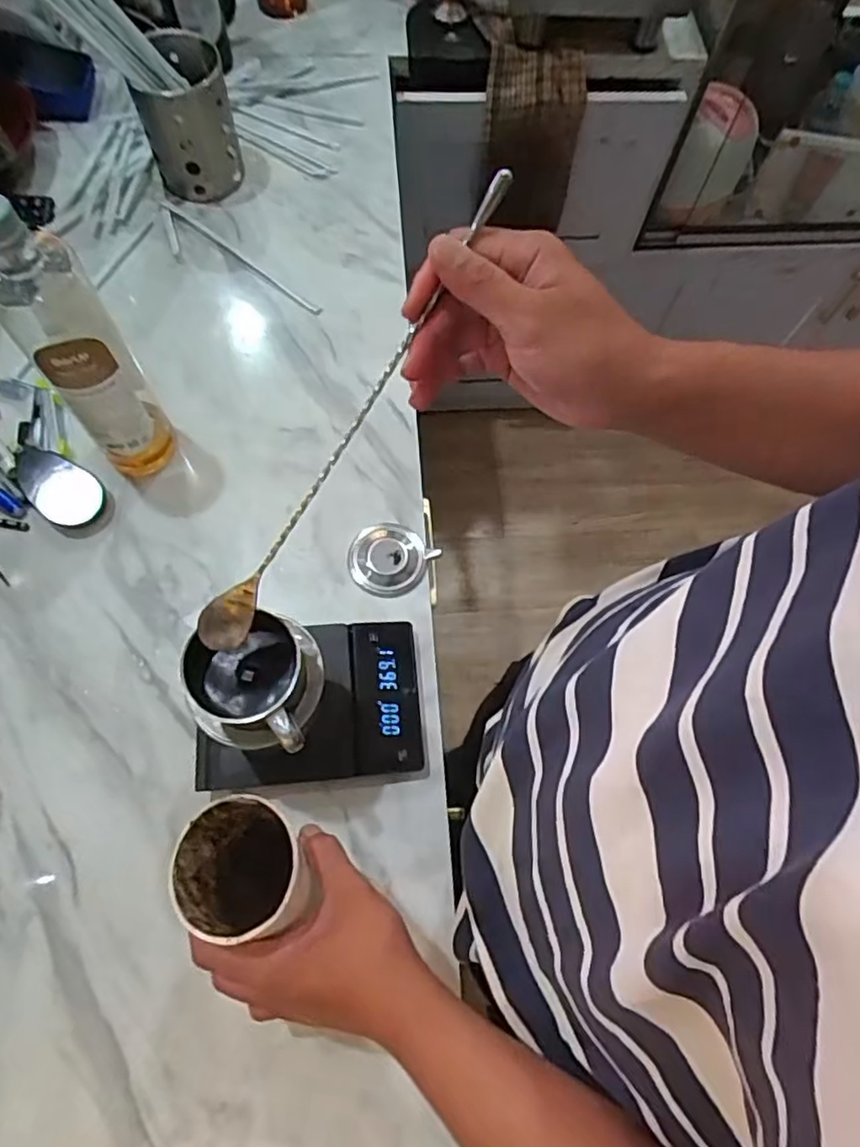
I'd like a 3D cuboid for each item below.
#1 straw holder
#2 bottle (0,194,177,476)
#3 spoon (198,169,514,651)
[{"bbox_3d":[-0.276,-0.523,0.748,0.097,0.117,0.120,-10,69,-7],"label":"straw holder"},{"bbox_3d":[-0.283,-0.176,0.530,0.069,0.265,0.062,-34,74,-15],"label":"bottle"},{"bbox_3d":[-0.047,-0.074,0.357,0.024,0.018,0.296,40,106,12],"label":"spoon"}]

